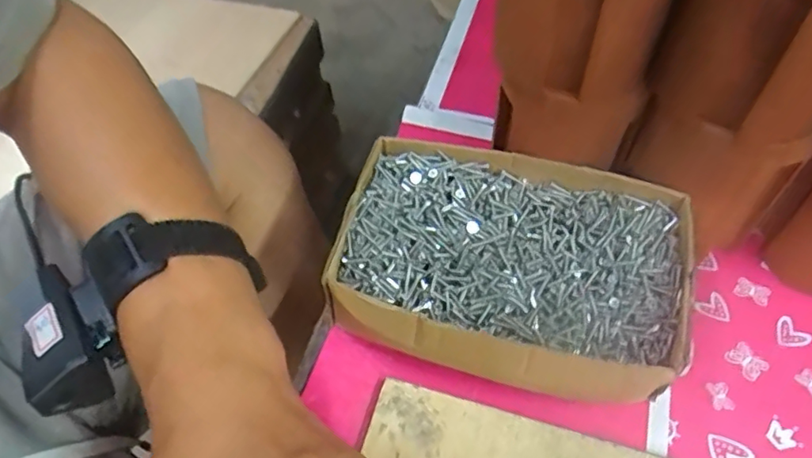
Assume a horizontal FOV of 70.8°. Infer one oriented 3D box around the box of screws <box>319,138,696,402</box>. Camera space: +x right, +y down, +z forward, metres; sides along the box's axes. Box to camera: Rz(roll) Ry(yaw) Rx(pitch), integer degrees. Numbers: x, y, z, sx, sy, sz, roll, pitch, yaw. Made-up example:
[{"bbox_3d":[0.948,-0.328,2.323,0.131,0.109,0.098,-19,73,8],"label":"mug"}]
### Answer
[{"bbox_3d":[0.051,0.024,0.303,0.174,0.058,0.122,17,57,16],"label":"box of screws"}]

